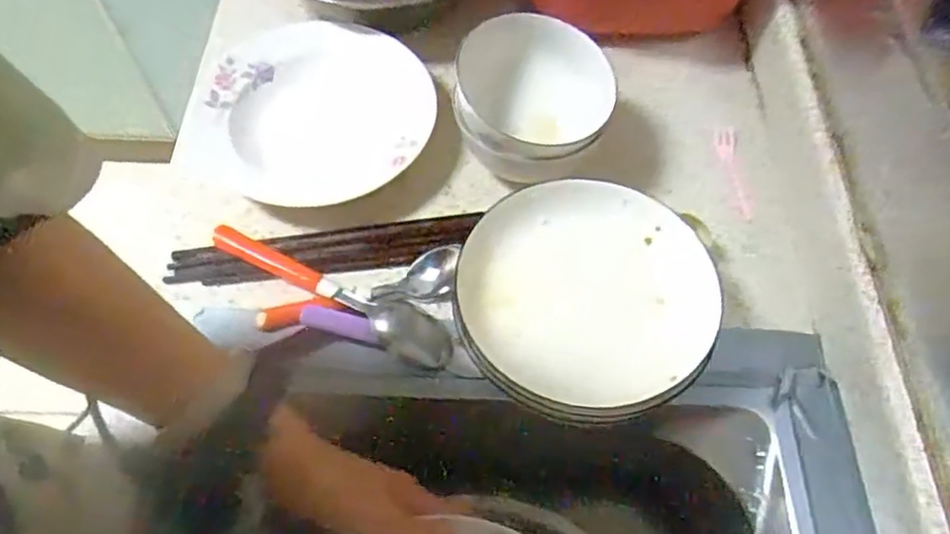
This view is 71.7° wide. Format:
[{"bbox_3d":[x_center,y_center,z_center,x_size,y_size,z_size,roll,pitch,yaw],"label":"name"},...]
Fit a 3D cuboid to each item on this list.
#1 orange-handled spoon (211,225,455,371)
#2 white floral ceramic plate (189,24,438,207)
[{"bbox_3d":[-0.105,0.016,0.495,0.200,0.017,0.037,28,65,13],"label":"orange-handled spoon"},{"bbox_3d":[-0.130,-0.131,0.561,0.184,0.036,0.171,1,62,-2],"label":"white floral ceramic plate"}]

